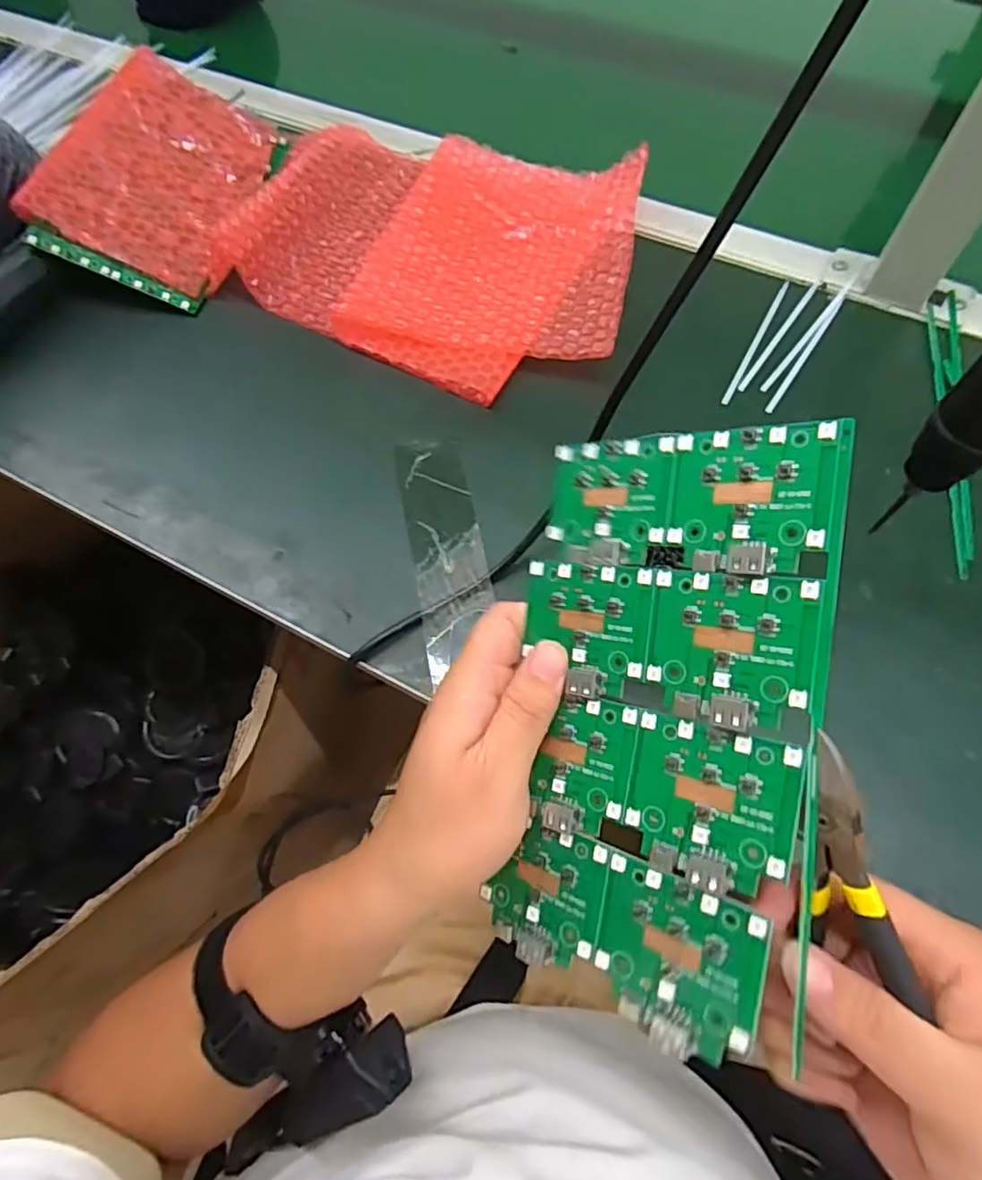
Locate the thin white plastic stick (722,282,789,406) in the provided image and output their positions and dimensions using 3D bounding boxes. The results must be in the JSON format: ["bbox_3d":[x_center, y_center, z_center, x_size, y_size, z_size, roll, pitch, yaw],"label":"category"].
[{"bbox_3d":[0.190,-0.177,0.447,0.007,0.004,0.124,27,71,13],"label":"thin white plastic stick"}]

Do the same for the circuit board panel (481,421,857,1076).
[{"bbox_3d":[0.061,0.045,0.243,0.120,0.010,0.213,6,85,39],"label":"circuit board panel"}]

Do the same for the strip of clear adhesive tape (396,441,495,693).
[{"bbox_3d":[-0.028,-0.030,0.395,0.044,0.010,0.160,-11,67,-2],"label":"strip of clear adhesive tape"}]

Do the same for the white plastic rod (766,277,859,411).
[{"bbox_3d":[0.226,-0.175,0.445,0.006,0.005,0.142,31,72,15],"label":"white plastic rod"}]

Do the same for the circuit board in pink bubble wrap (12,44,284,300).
[{"bbox_3d":[-0.254,-0.339,0.499,0.139,0.021,0.200,19,68,-16],"label":"circuit board in pink bubble wrap"}]

